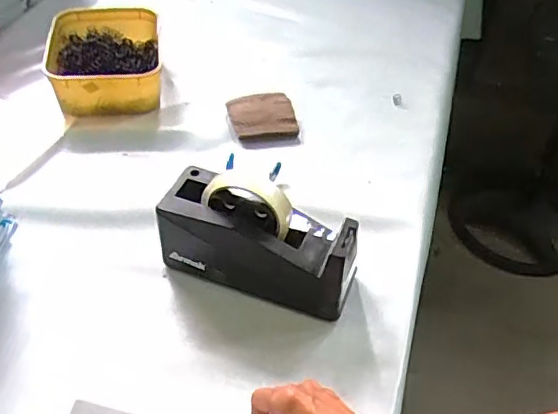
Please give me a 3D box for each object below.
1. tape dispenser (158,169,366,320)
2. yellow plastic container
[{"bbox_3d":[-0.021,0.030,0.599,0.199,0.118,0.074,16,45,12],"label":"tape dispenser"},{"bbox_3d":[-0.261,-0.224,0.882,0.160,0.065,0.210,-6,45,-10],"label":"yellow plastic container"}]

